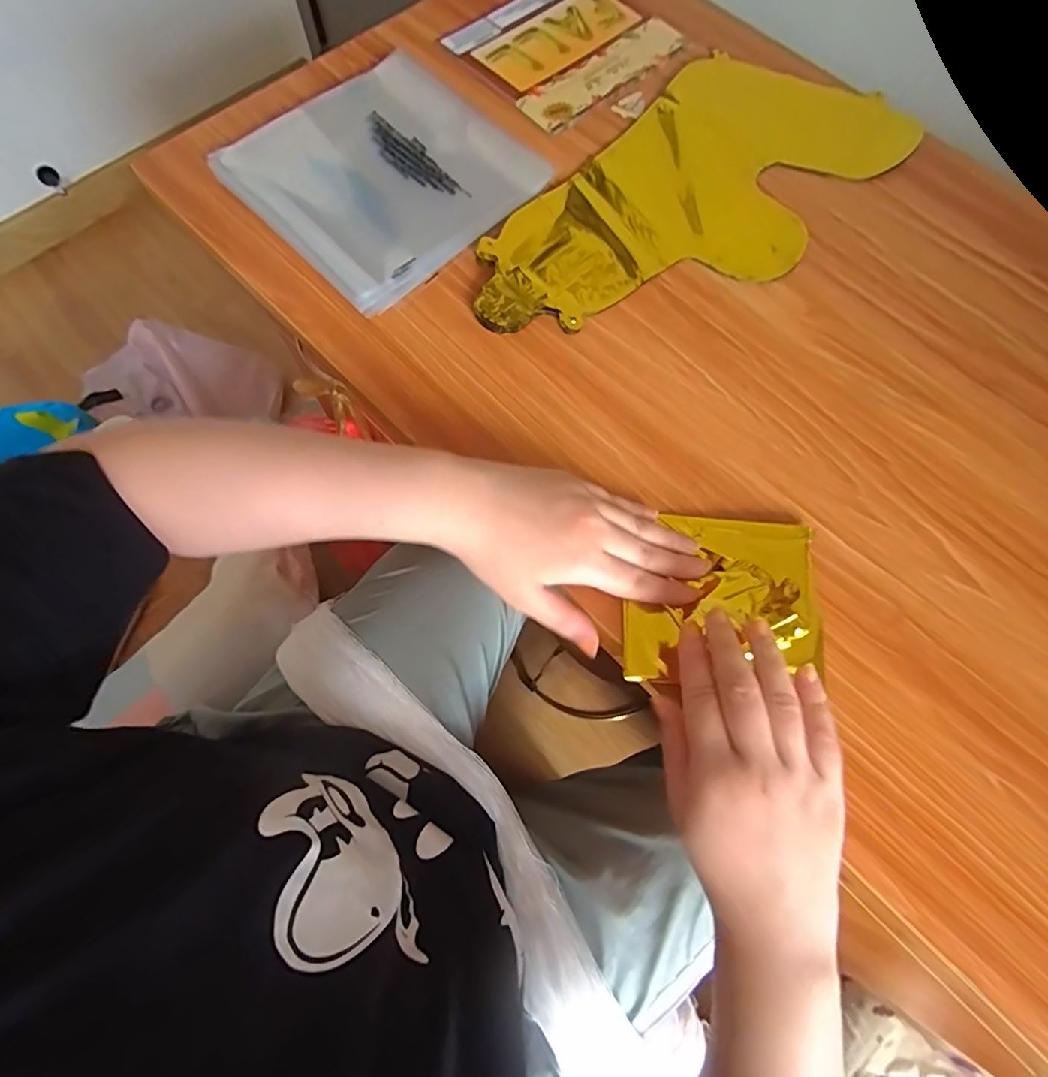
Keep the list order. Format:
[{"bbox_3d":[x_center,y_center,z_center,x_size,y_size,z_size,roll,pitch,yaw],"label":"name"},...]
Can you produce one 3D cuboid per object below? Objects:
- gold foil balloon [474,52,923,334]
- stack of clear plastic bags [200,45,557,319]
[{"bbox_3d":[0.140,-0.284,0.450,0.192,0.012,0.400,42,76,11],"label":"gold foil balloon"},{"bbox_3d":[-0.120,-0.308,0.451,0.197,0.011,0.211,-43,78,-13],"label":"stack of clear plastic bags"}]

